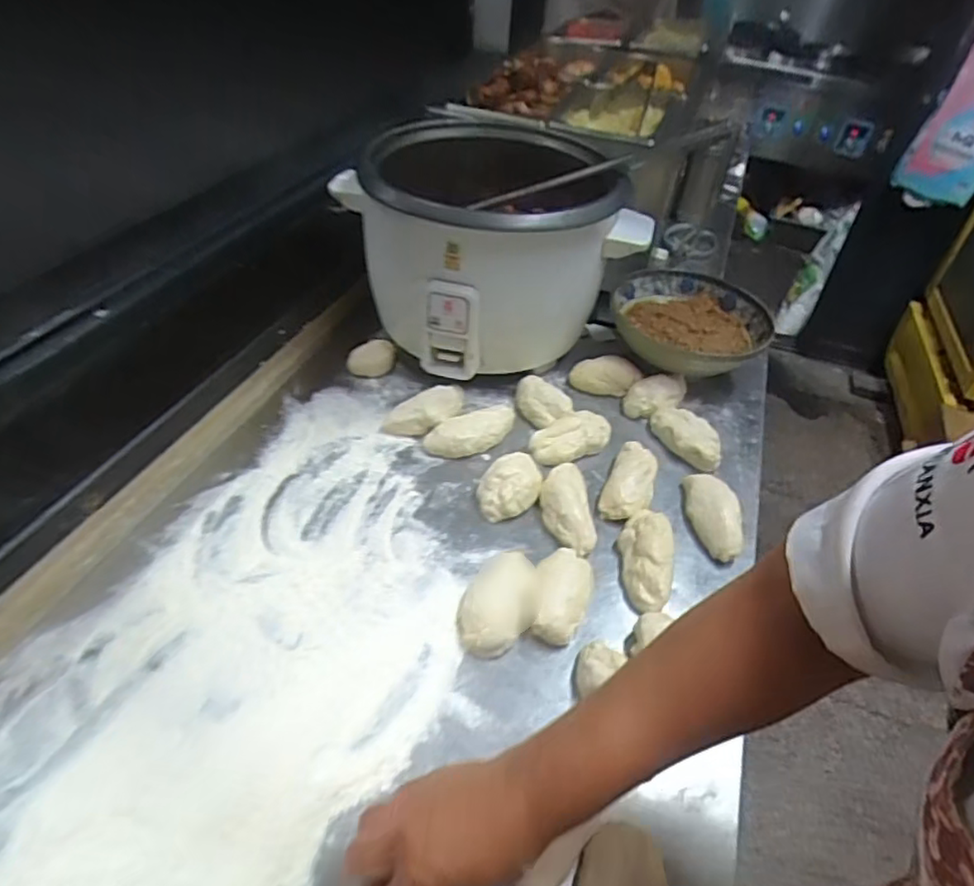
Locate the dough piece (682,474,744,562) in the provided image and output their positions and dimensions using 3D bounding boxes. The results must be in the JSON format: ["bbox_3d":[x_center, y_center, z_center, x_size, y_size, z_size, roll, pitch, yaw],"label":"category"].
[{"bbox_3d":[0.243,0.076,0.695,0.052,0.025,0.112,8,43,1],"label":"dough piece"}]

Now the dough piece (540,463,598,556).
[{"bbox_3d":[0.085,0.064,0.683,0.052,0.038,0.123,1,44,-6],"label":"dough piece"}]

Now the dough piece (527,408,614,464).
[{"bbox_3d":[0.099,-0.006,0.762,0.103,0.030,0.053,-19,49,-24],"label":"dough piece"}]

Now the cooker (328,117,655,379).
[{"bbox_3d":[-0.013,-0.268,0.864,0.327,0.247,0.367,-21,48,-26],"label":"cooker"}]

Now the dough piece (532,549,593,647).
[{"bbox_3d":[0.071,0.139,0.602,0.051,0.033,0.095,7,43,0],"label":"dough piece"}]

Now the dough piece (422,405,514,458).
[{"bbox_3d":[-0.015,-0.014,0.762,0.116,0.034,0.055,-17,48,-23],"label":"dough piece"}]

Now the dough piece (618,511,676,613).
[{"bbox_3d":[0.157,0.115,0.635,0.048,0.033,0.115,11,43,5],"label":"dough piece"}]

